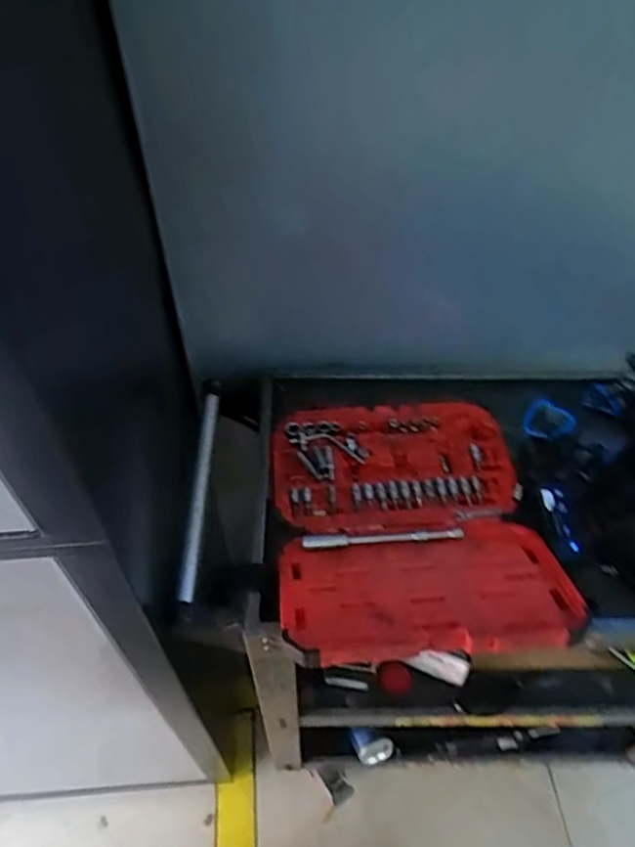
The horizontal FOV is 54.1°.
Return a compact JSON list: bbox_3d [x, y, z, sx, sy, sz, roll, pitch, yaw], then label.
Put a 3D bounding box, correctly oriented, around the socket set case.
[{"bbox_3d":[0.102,0.100,0.704,0.296,0.078,0.343,-5,54,-4],"label":"socket set case"}]

